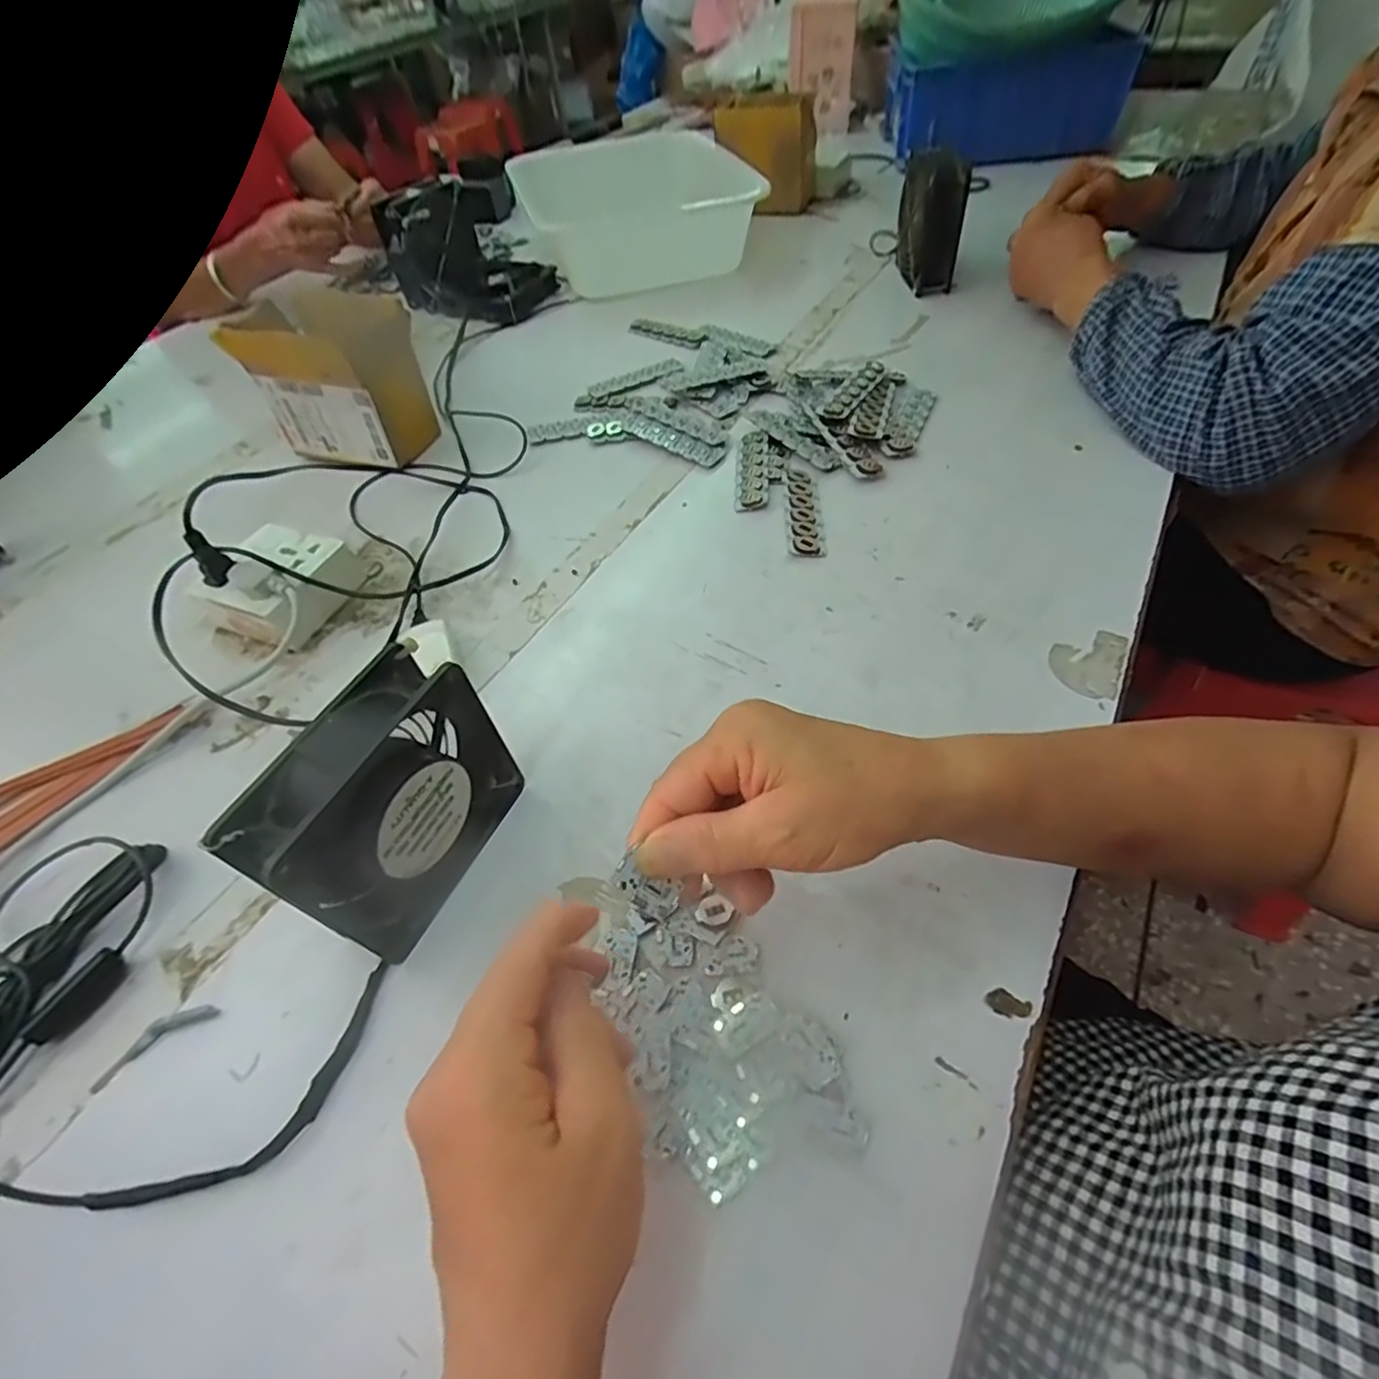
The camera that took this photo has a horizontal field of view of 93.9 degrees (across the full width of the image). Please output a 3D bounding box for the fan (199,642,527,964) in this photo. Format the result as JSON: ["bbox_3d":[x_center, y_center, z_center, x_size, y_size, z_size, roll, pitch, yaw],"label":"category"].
[{"bbox_3d":[-0.145,0.058,0.327,0.048,0.115,0.125,19,57,20],"label":"fan"}]

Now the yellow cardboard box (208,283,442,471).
[{"bbox_3d":[-0.333,-0.300,0.612,0.142,0.141,0.092,10,54,13],"label":"yellow cardboard box"}]

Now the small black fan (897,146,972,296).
[{"bbox_3d":[0.278,-0.551,0.752,0.056,0.125,0.113,-2,52,4],"label":"small black fan"}]

